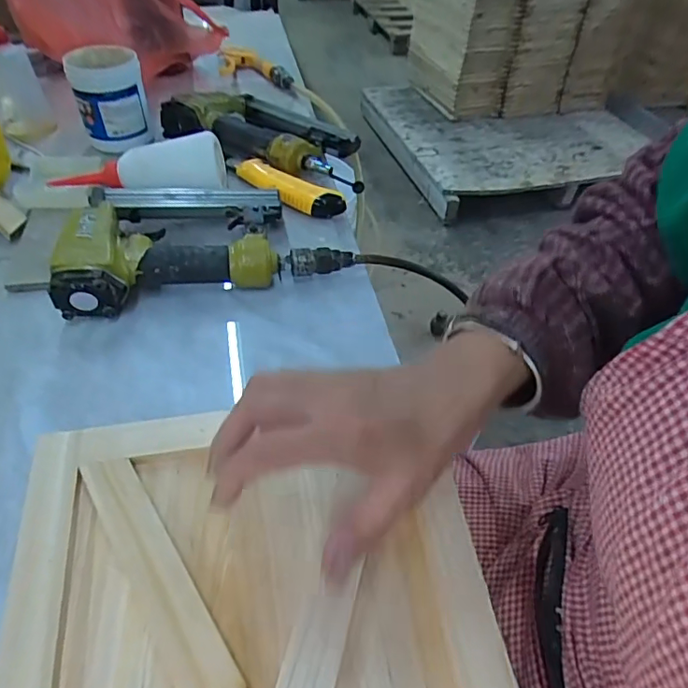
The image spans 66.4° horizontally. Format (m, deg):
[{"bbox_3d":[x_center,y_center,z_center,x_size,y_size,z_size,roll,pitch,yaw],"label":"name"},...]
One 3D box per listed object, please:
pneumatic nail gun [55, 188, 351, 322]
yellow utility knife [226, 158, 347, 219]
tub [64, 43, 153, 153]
[{"bbox_3d":[-0.130,-0.101,0.478,0.244,0.066,0.134,-13,49,-15],"label":"pneumatic nail gun"},{"bbox_3d":[-0.065,-0.168,0.565,0.041,0.029,0.147,-36,54,-29],"label":"yellow utility knife"},{"bbox_3d":[-0.265,-0.282,0.603,0.077,0.089,0.071,-19,49,-20],"label":"tub"}]

